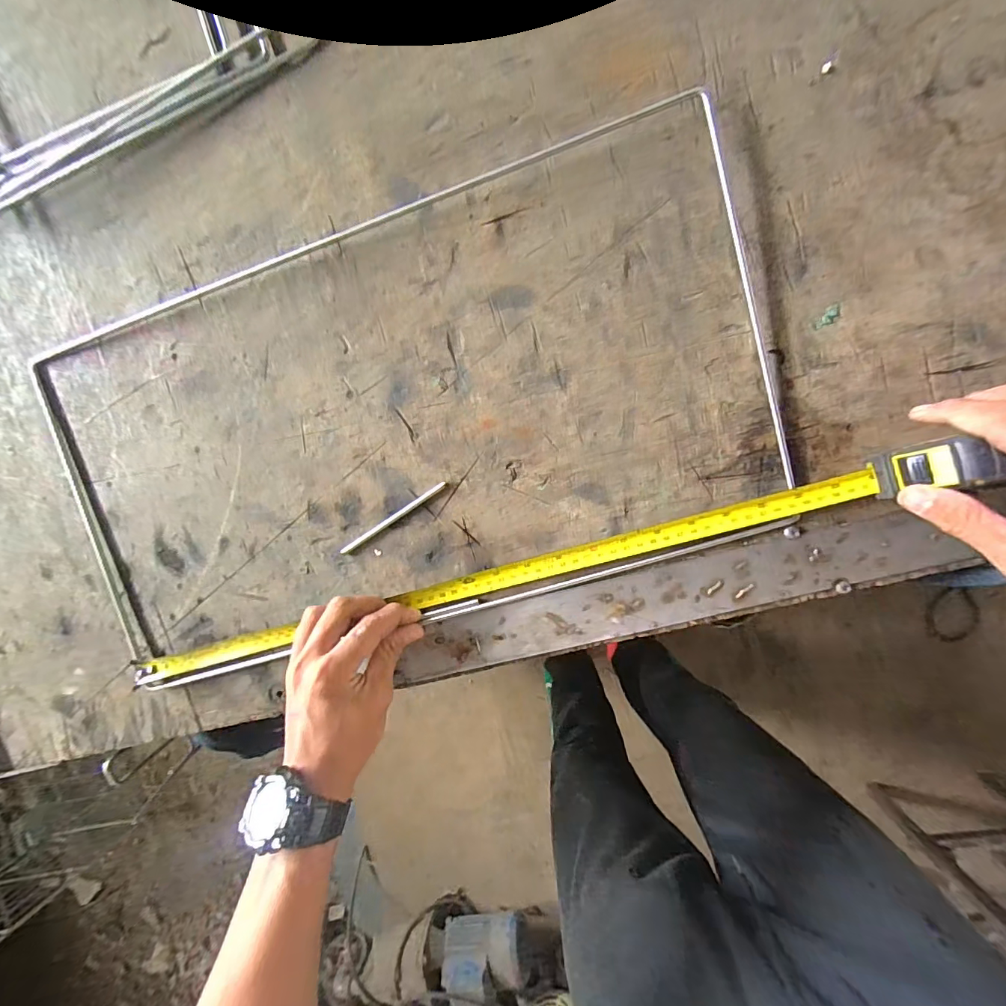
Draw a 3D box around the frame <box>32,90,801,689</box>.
[{"bbox_3d":[-0.089,-0.057,0.351,0.578,0.016,0.312,-16,95,8],"label":"frame"}]

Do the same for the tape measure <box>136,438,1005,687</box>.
[{"bbox_3d":[-0.013,0.064,0.338,0.627,0.064,0.033,-17,94,11],"label":"tape measure"}]

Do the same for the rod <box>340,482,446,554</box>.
[{"bbox_3d":[-0.088,0.013,0.361,0.100,0.005,0.006,-33,92,9],"label":"rod"}]

